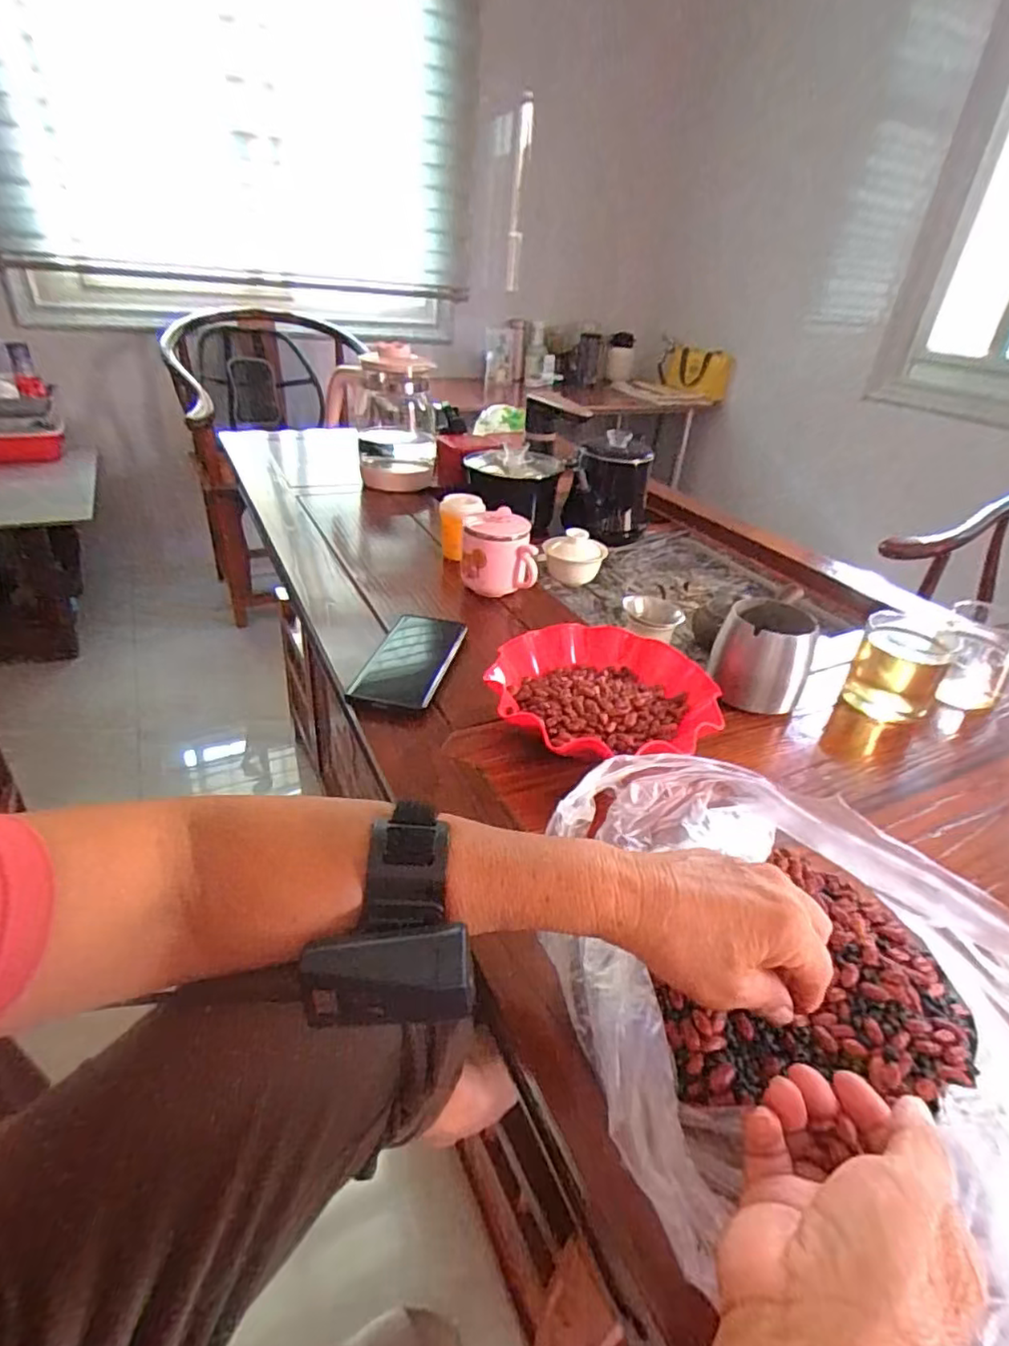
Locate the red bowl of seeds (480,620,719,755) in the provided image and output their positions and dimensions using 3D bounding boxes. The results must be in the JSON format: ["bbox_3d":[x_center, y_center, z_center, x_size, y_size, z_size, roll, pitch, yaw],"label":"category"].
[{"bbox_3d":[0.081,0.025,0.550,0.188,0.053,0.170,-11,36,-22],"label":"red bowl of seeds"}]

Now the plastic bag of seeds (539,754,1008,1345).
[{"bbox_3d":[0.152,0.158,0.299,0.219,0.089,0.285,-2,34,-11],"label":"plastic bag of seeds"}]

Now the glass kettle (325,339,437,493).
[{"bbox_3d":[-0.204,-0.434,1.055,0.175,0.215,0.136,-2,34,-11],"label":"glass kettle"}]

